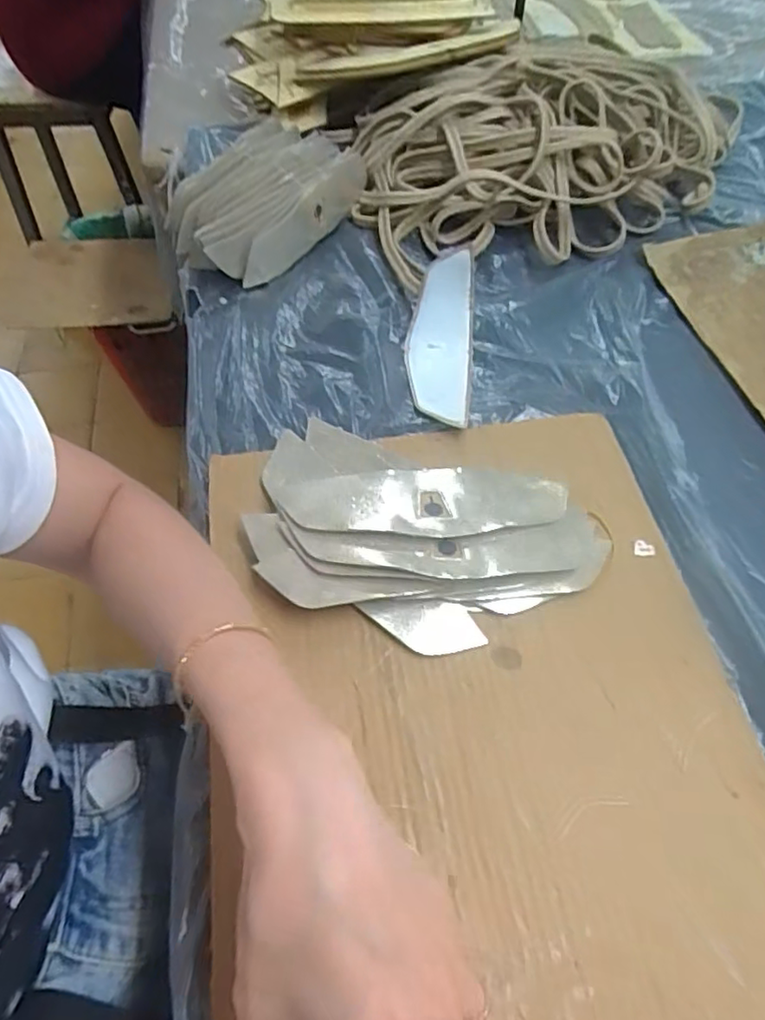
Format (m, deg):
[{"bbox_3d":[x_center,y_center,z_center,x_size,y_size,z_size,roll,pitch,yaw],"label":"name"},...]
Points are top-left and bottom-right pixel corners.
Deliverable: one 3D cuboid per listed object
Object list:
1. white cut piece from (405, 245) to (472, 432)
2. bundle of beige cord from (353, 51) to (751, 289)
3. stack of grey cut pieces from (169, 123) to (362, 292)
[{"bbox_3d":[0.043,-0.132,0.469,0.051,0.036,0.152,4,58,4],"label":"white cut piece"},{"bbox_3d":[0.162,-0.337,0.575,0.371,0.090,0.210,-17,59,-9],"label":"bundle of beige cord"},{"bbox_3d":[-0.110,-0.283,0.561,0.126,0.061,0.188,36,65,21],"label":"stack of grey cut pieces"}]

